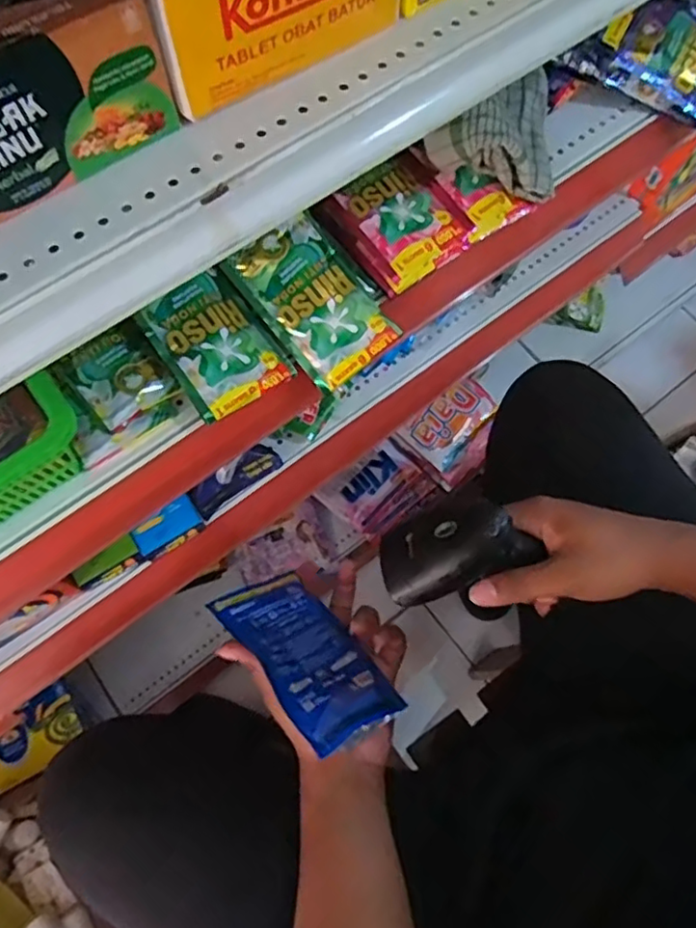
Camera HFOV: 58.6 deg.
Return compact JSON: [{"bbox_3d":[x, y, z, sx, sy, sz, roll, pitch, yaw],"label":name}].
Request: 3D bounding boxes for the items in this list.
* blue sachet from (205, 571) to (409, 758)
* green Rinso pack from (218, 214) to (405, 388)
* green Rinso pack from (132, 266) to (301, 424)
[{"bbox_3d":[-0.032,0.150,0.501,0.091,0.013,0.151,-15,47,-44],"label":"blue sachet"},{"bbox_3d":[-0.024,-0.117,0.447,0.072,0.009,0.116,-39,96,2],"label":"green Rinso pack"},{"bbox_3d":[-0.091,-0.084,0.433,0.073,0.013,0.093,-37,91,-19],"label":"green Rinso pack"}]

